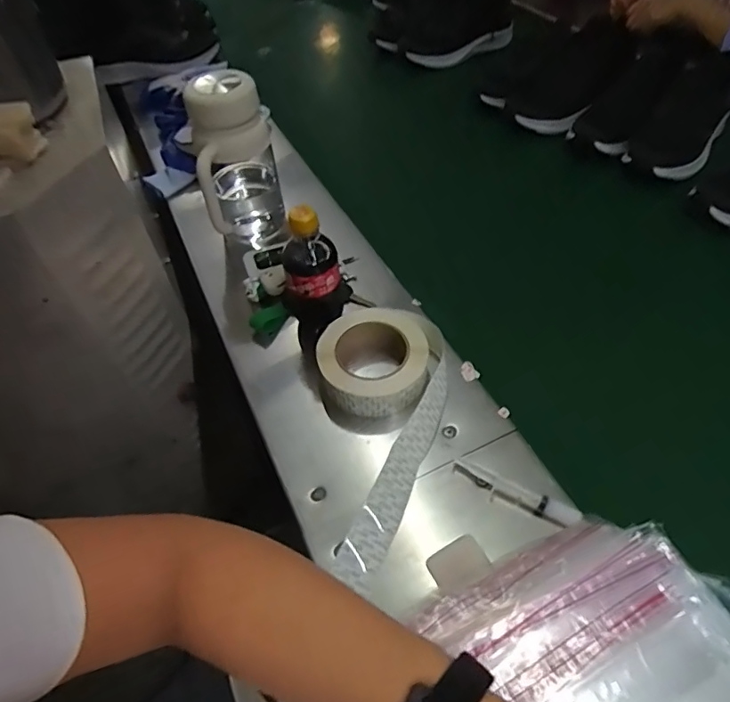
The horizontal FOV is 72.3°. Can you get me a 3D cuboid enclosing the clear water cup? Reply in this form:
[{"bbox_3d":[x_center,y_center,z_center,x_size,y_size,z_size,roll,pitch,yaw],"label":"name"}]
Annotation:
[{"bbox_3d":[-0.177,-0.254,0.690,0.100,0.230,0.120,-15,51,-9],"label":"clear water cup"}]

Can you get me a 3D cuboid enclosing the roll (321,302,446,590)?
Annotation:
[{"bbox_3d":[0.023,0.069,0.507,0.139,0.054,0.276,-6,50,-1],"label":"roll"}]

